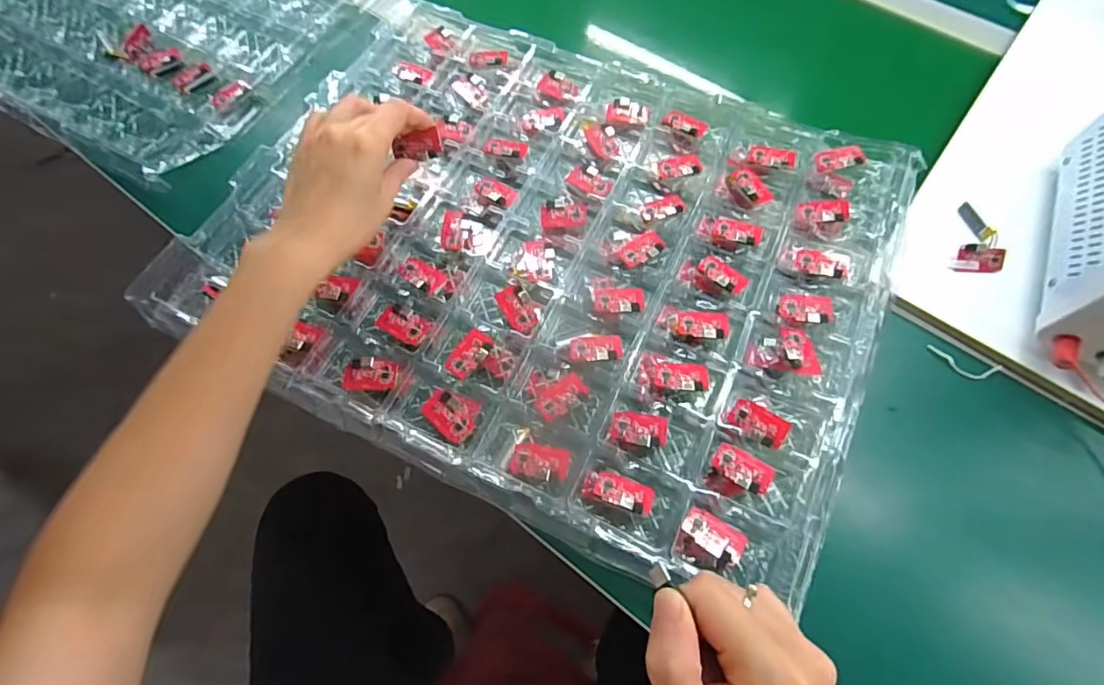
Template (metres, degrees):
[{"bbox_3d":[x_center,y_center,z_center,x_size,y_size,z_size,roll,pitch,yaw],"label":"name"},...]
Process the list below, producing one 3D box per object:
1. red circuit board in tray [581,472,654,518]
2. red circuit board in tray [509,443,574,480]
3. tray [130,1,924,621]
[{"bbox_3d":[0.042,0.091,0.319,0.042,0.008,0.019,21,67,10],"label":"red circuit board in tray"},{"bbox_3d":[-0.007,0.078,0.334,0.037,0.013,0.022,12,66,6],"label":"red circuit board in tray"},{"bbox_3d":[-0.001,-0.082,0.395,0.473,0.032,0.373,23,67,10],"label":"tray"}]

